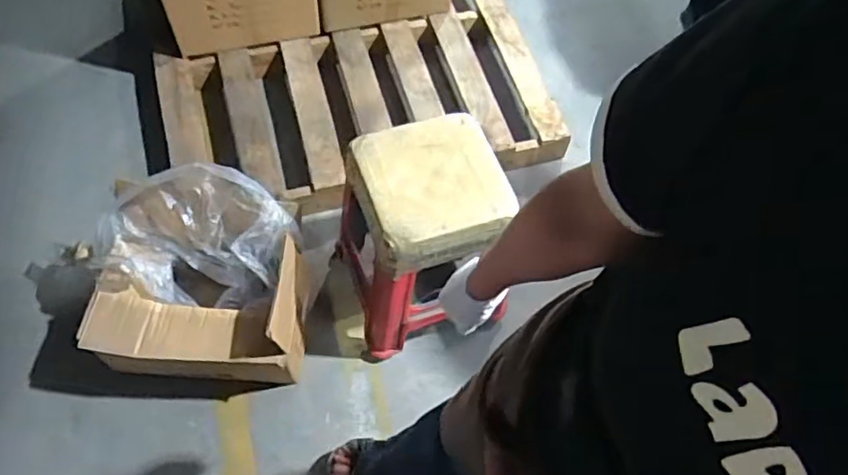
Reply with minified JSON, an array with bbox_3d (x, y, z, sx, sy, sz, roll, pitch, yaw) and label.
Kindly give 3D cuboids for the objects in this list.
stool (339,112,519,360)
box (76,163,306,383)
[{"bbox_3d":[-0.007,0.009,1.388,0.333,0.487,0.327,-15,63,-11],"label":"stool"},{"bbox_3d":[-0.522,0.088,1.359,0.482,0.336,0.397,3,61,-2],"label":"box"}]

